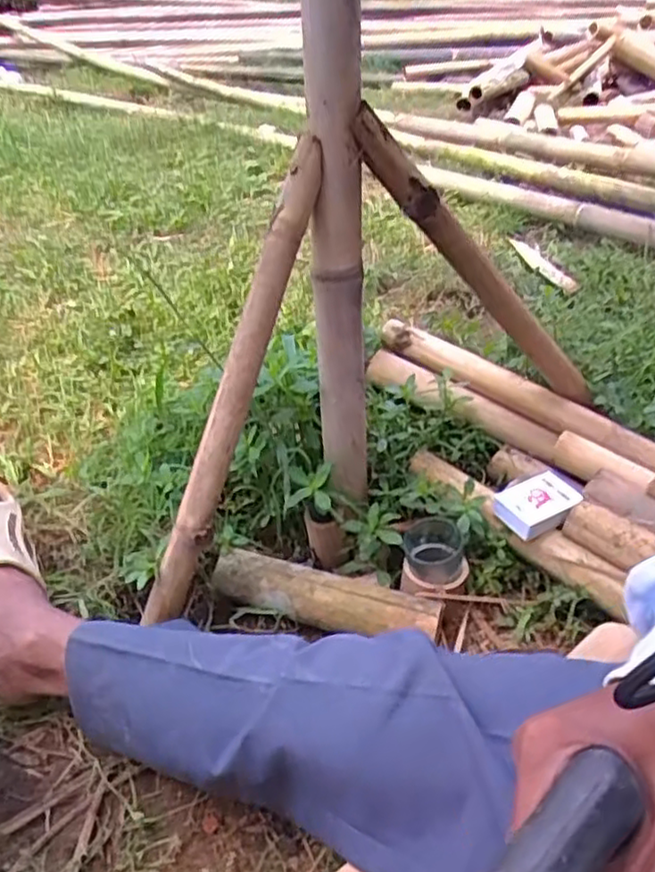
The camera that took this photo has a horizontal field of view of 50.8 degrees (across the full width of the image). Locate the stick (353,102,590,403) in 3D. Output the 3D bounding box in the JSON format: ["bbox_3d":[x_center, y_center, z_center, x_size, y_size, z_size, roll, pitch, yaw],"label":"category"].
[{"bbox_3d":[0.193,-0.187,0.830,0.044,0.522,0.039,-49,39,8],"label":"stick"}]

